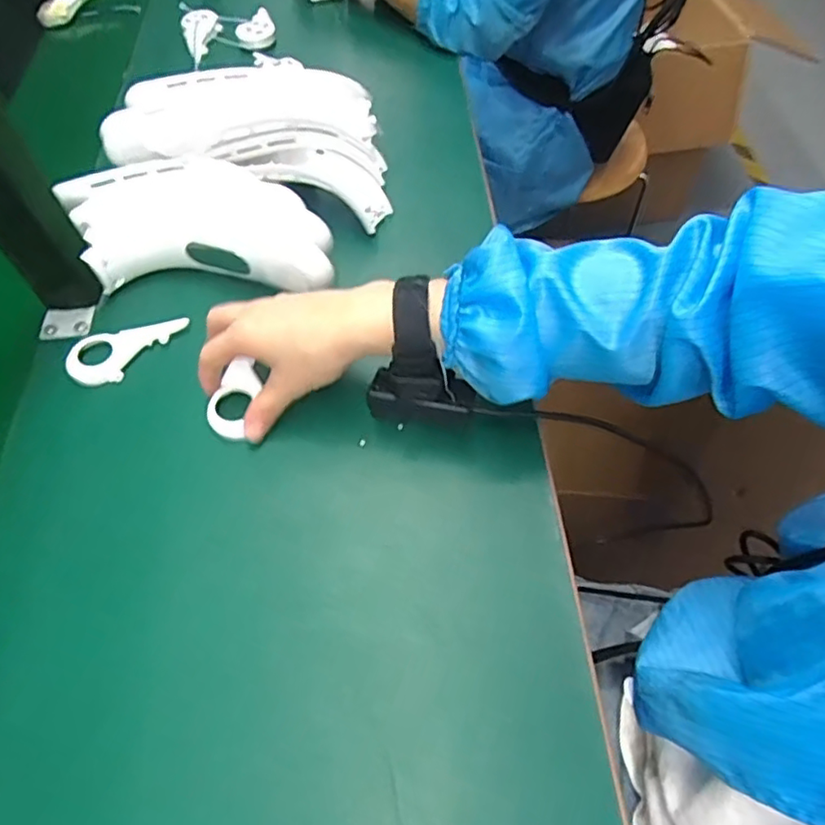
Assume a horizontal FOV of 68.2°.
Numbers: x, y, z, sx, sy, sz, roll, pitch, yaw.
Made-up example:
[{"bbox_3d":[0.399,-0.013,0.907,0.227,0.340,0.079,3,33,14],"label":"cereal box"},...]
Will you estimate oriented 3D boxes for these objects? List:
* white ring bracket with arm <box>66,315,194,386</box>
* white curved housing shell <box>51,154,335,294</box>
[{"bbox_3d":[-0.223,-0.049,0.480,0.093,0.009,0.044,-17,56,-8],"label":"white ring bracket with arm"},{"bbox_3d":[-0.180,-0.155,0.519,0.241,0.047,0.123,4,59,6],"label":"white curved housing shell"}]

